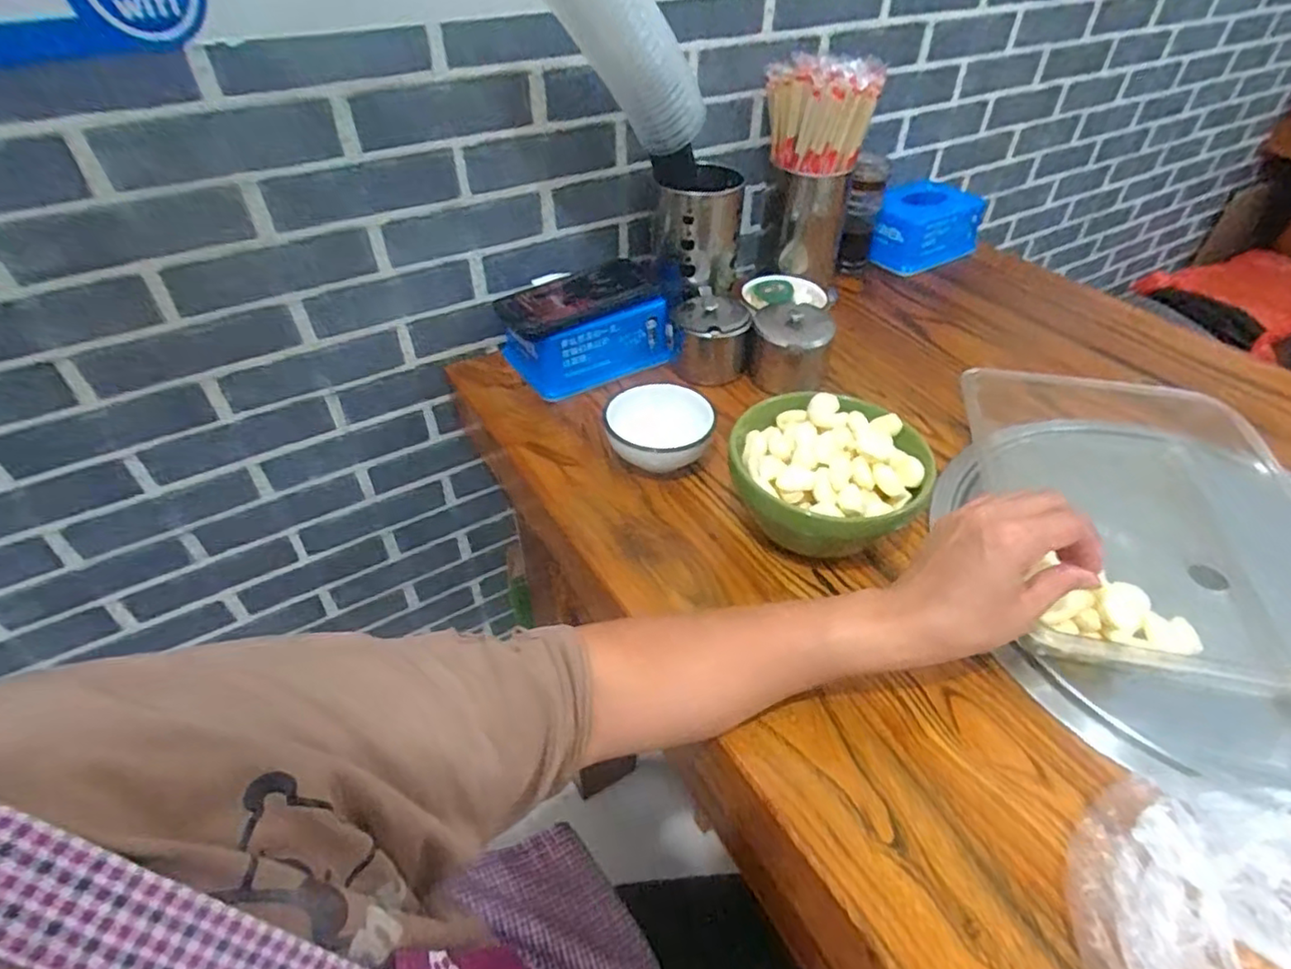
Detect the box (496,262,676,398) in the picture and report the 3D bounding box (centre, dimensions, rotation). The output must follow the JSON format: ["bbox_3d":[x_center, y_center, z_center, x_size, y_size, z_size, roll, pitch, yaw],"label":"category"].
[{"bbox_3d":[-0.046,-0.163,0.683,0.187,0.085,0.096,-21,47,-21],"label":"box"}]

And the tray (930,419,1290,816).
[{"bbox_3d":[0.421,0.072,0.501,0.371,0.027,0.371,0,43,0],"label":"tray"}]

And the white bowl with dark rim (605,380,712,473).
[{"bbox_3d":[0.012,-0.047,0.589,0.091,0.054,0.089,0,43,0],"label":"white bowl with dark rim"}]

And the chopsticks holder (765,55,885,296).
[{"bbox_3d":[0.187,-0.349,0.752,0.114,0.235,0.094,8,44,8],"label":"chopsticks holder"}]

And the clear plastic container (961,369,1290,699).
[{"bbox_3d":[0.404,0.023,0.529,0.242,0.069,0.318,8,44,9],"label":"clear plastic container"}]

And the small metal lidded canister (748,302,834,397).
[{"bbox_3d":[0.150,-0.144,0.679,0.080,0.064,0.079,12,45,13],"label":"small metal lidded canister"}]

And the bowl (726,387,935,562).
[{"bbox_3d":[0.139,0.000,0.516,0.142,0.083,0.138,0,43,0],"label":"bowl"}]

